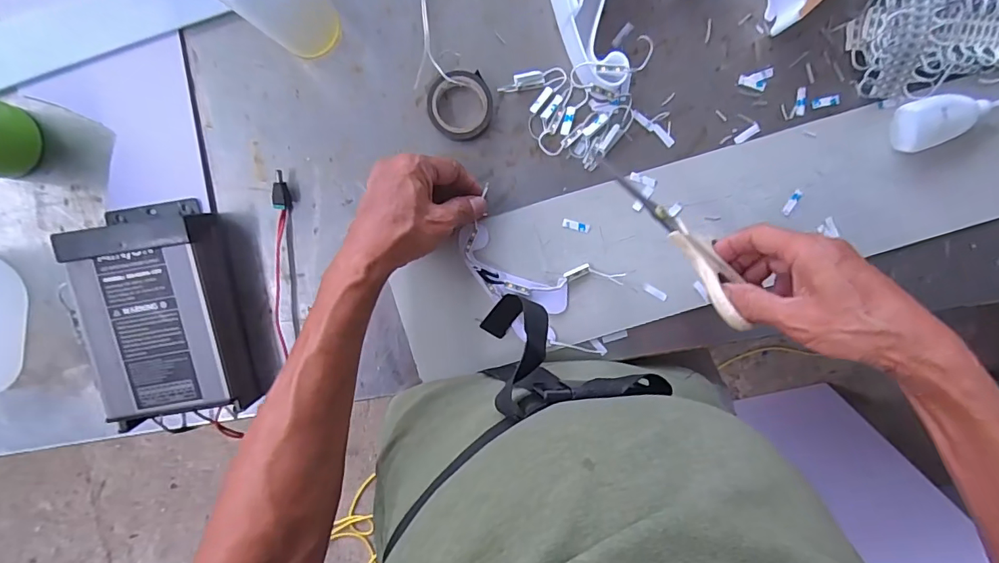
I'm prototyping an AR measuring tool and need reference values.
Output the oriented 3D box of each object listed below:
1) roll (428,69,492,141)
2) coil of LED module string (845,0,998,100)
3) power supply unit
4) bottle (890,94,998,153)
[{"bbox_3d":[-0.035,-0.155,0.430,0.055,0.019,0.055,0,96,-2],"label":"roll"},{"bbox_3d":[0.399,-0.234,0.428,0.152,0.034,0.130,-4,96,-1],"label":"coil of LED module string"},{"bbox_3d":[-0.291,0.025,0.424,0.116,0.053,0.187,-11,96,-1],"label":"power supply unit"},{"bbox_3d":[0.420,-0.157,0.437,0.121,0.032,0.043,-21,96,1],"label":"bottle"}]

